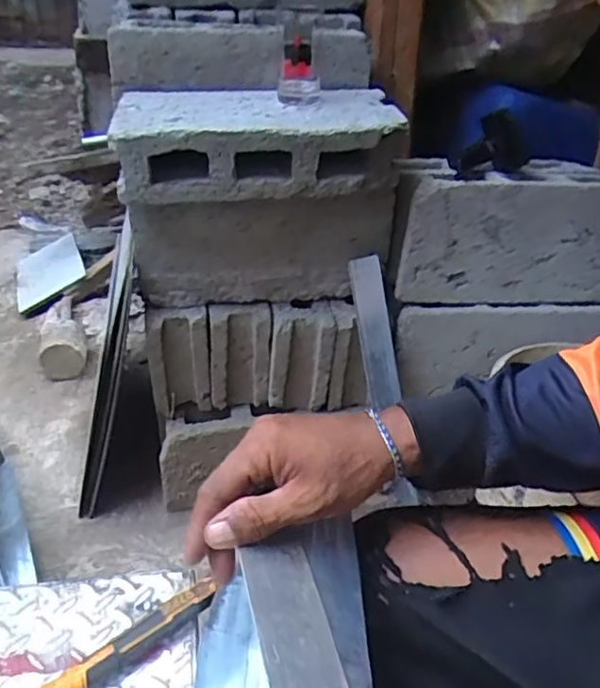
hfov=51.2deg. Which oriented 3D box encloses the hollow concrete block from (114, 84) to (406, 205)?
[{"bbox_3d":[-0.058,-0.293,0.915,0.392,0.112,0.190,-2,31,-10],"label":"hollow concrete block"}]

